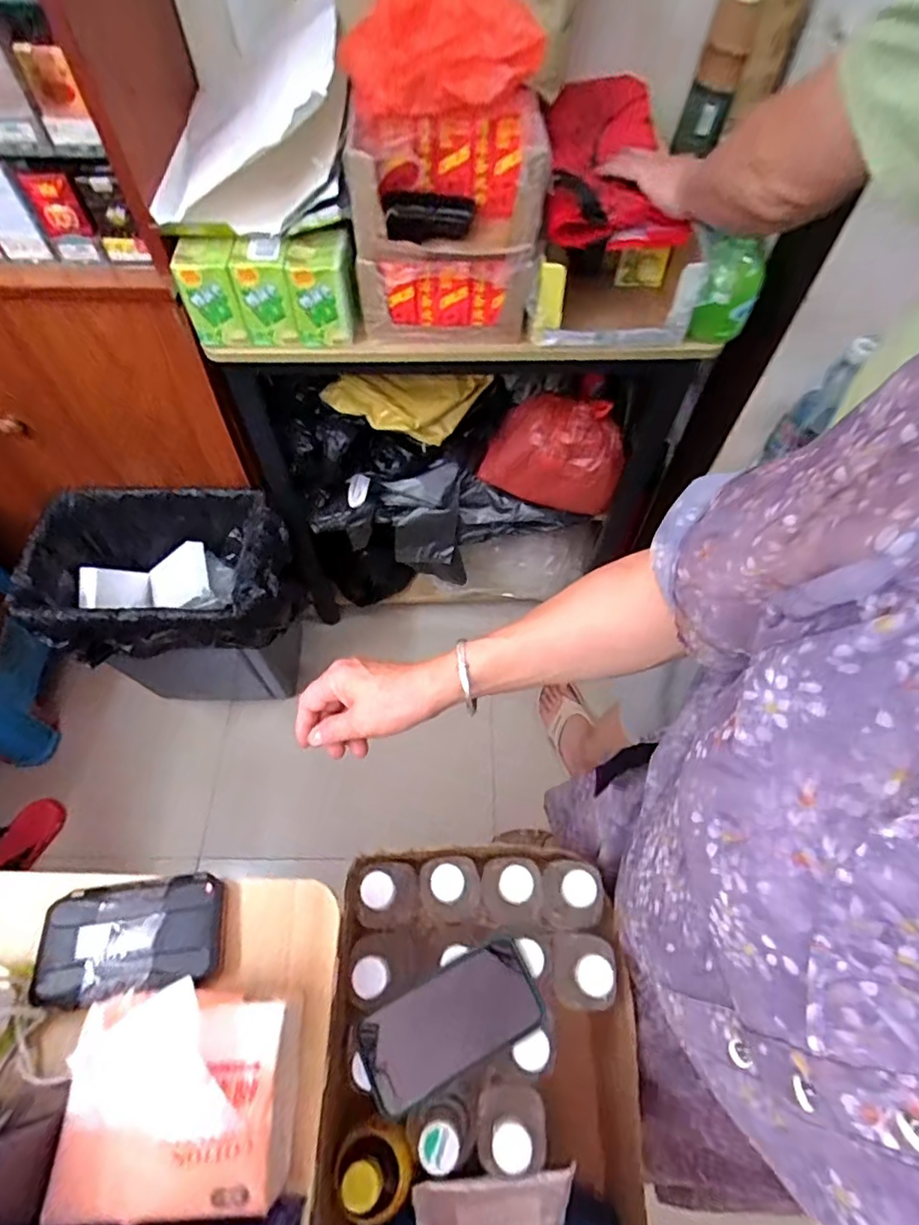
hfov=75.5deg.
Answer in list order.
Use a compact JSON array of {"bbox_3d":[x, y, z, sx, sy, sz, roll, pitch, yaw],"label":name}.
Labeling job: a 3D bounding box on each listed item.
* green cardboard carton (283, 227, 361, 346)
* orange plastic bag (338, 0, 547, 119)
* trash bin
[{"bbox_3d":[-0.169,-0.404,0.737,0.080,0.111,0.060,-6,62,-5],"label":"green cardboard carton"},{"bbox_3d":[-0.026,-0.568,0.598,0.210,0.092,0.103,10,60,22],"label":"orange plastic bag"},{"bbox_3d":[-0.511,0.002,1.180,0.437,0.448,0.271,-5,61,-4],"label":"trash bin"}]

